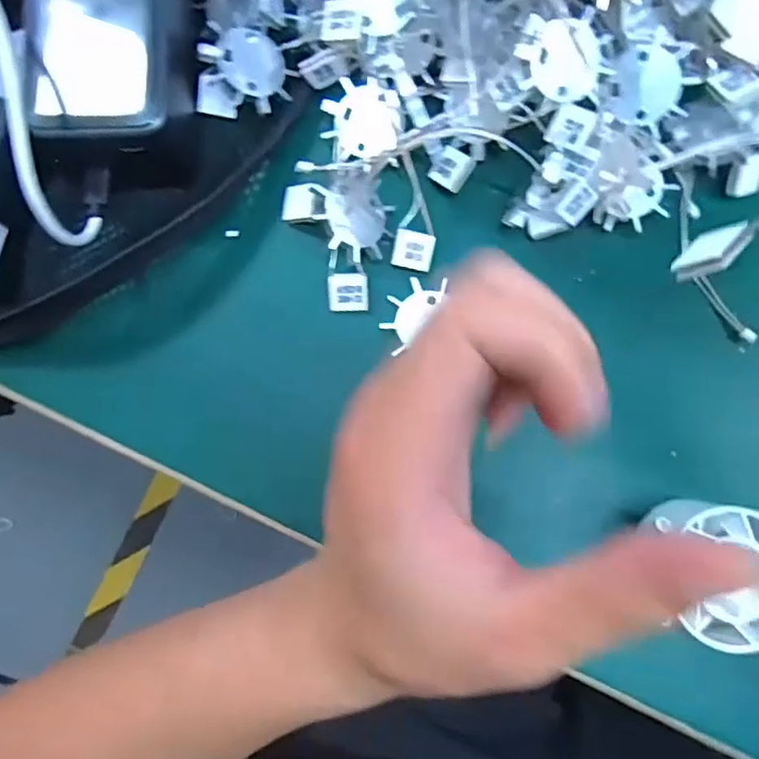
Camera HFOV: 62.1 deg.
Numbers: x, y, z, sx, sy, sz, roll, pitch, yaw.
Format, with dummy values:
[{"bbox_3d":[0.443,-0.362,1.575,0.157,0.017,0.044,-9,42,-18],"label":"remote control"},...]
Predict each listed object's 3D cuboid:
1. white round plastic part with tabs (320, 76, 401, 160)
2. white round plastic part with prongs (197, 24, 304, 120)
[{"bbox_3d":[-0.008,-0.112,0.271,0.032,0.011,0.031,-5,82,1],"label":"white round plastic part with tabs"},{"bbox_3d":[-0.059,-0.132,0.273,0.039,0.020,0.033,12,85,-27],"label":"white round plastic part with prongs"}]

